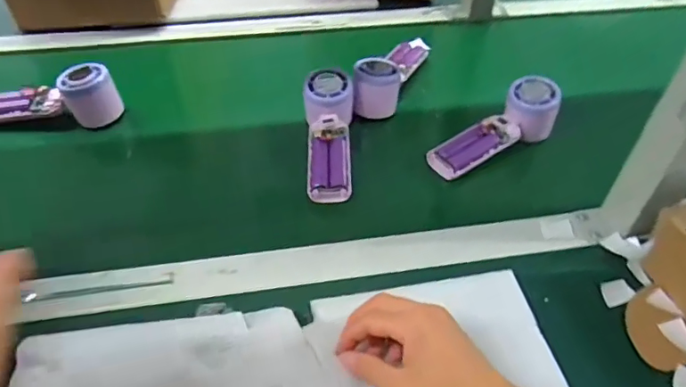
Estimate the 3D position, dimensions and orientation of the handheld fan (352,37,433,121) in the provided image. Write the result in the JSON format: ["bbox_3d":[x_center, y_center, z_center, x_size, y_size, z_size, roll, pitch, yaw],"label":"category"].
[{"bbox_3d":[0.066,-0.166,0.656,0.055,0.053,0.183,18,50,15],"label":"handheld fan"}]

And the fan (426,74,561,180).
[{"bbox_3d":[0.170,-0.067,0.574,0.164,0.050,0.050,-33,54,-11],"label":"fan"}]

